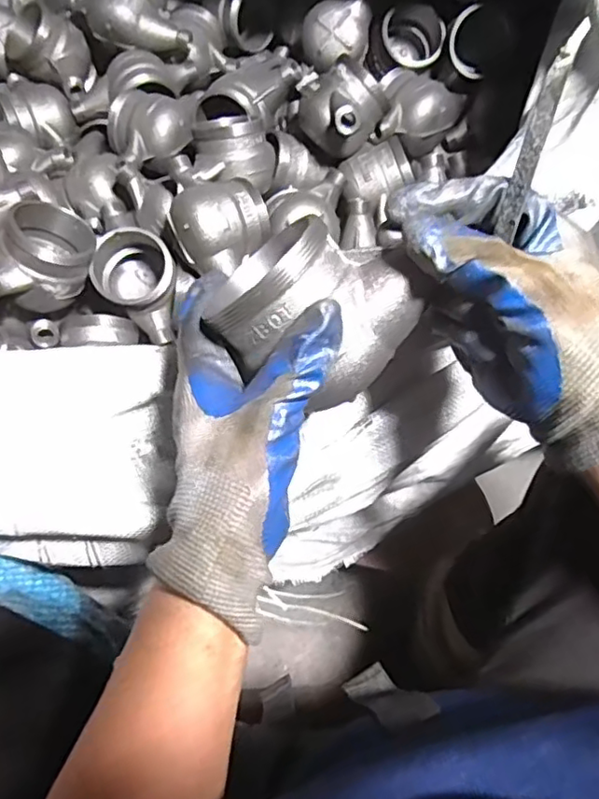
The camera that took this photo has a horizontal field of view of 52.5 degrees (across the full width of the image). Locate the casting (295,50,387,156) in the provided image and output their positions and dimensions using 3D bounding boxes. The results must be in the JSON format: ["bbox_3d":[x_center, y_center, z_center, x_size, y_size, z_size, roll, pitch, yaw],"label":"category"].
[{"bbox_3d":[0.041,-0.303,0.641,0.084,0.070,0.075,42,76,13],"label":"casting"}]

